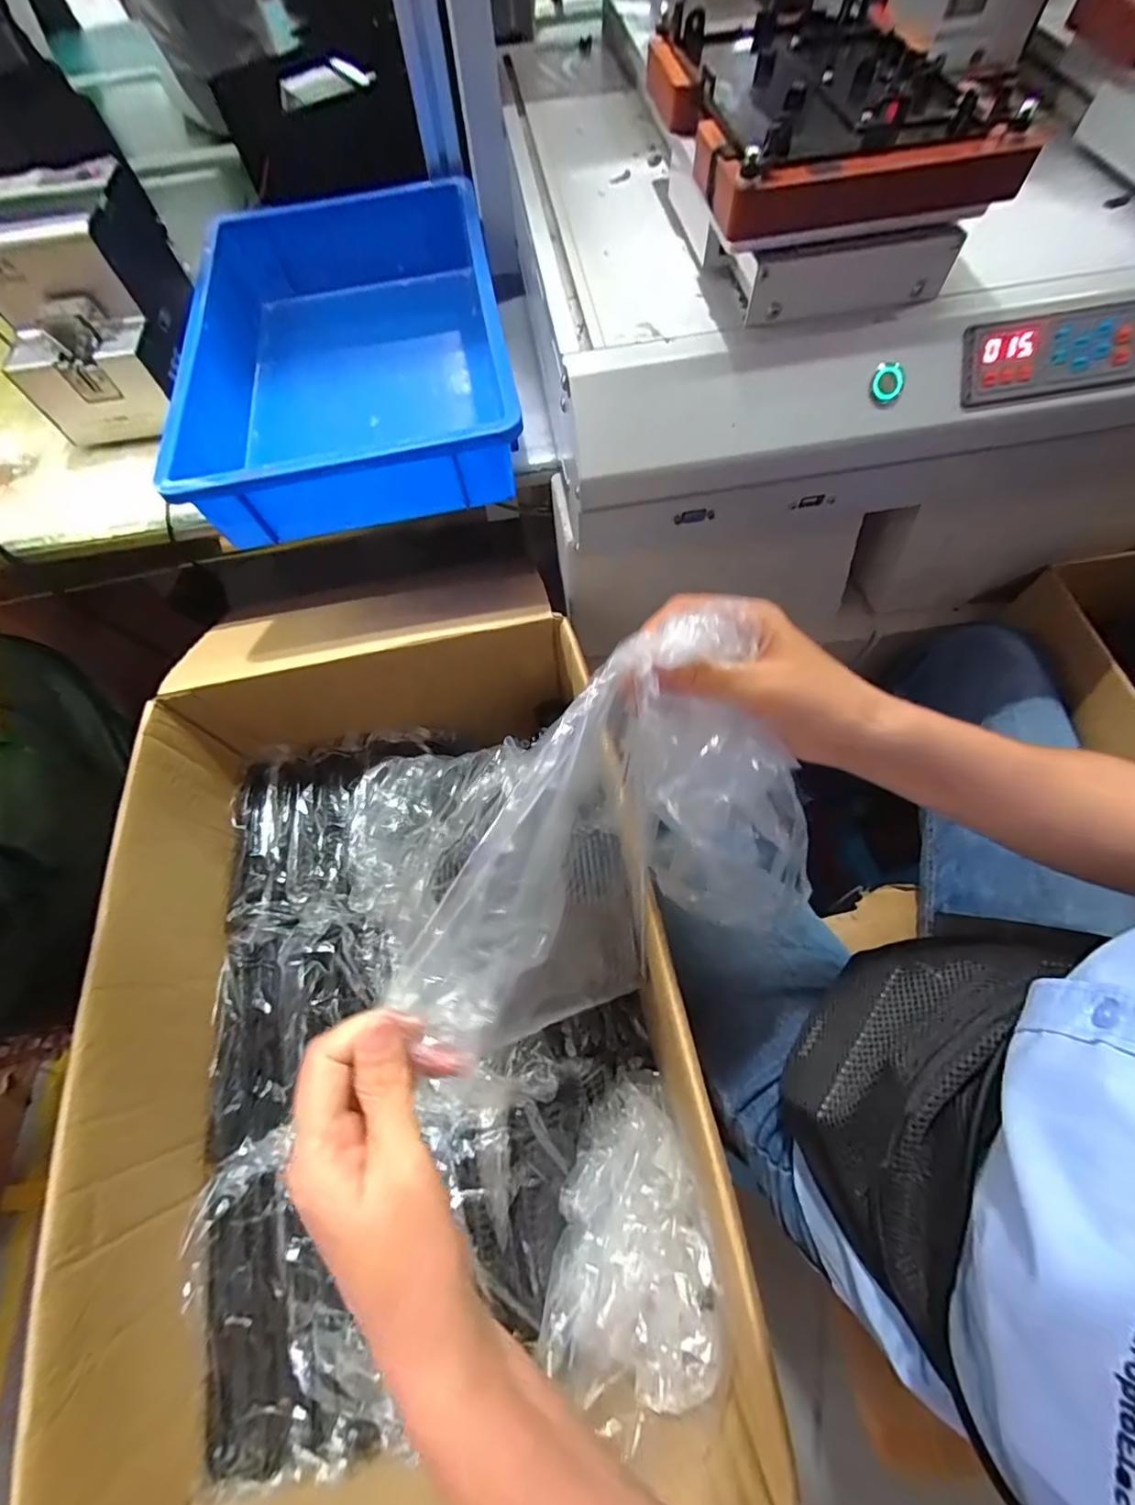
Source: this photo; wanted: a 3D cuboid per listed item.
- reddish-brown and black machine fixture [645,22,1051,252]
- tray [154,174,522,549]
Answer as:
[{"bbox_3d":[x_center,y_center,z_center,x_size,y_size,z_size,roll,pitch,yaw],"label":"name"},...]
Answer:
[{"bbox_3d":[0.147,-0.383,0.313,0.160,0.039,0.209,-12,66,-3],"label":"reddish-brown and black machine fixture"},{"bbox_3d":[-0.209,-0.393,0.517,0.282,0.091,0.418,-11,66,-2],"label":"tray"}]

